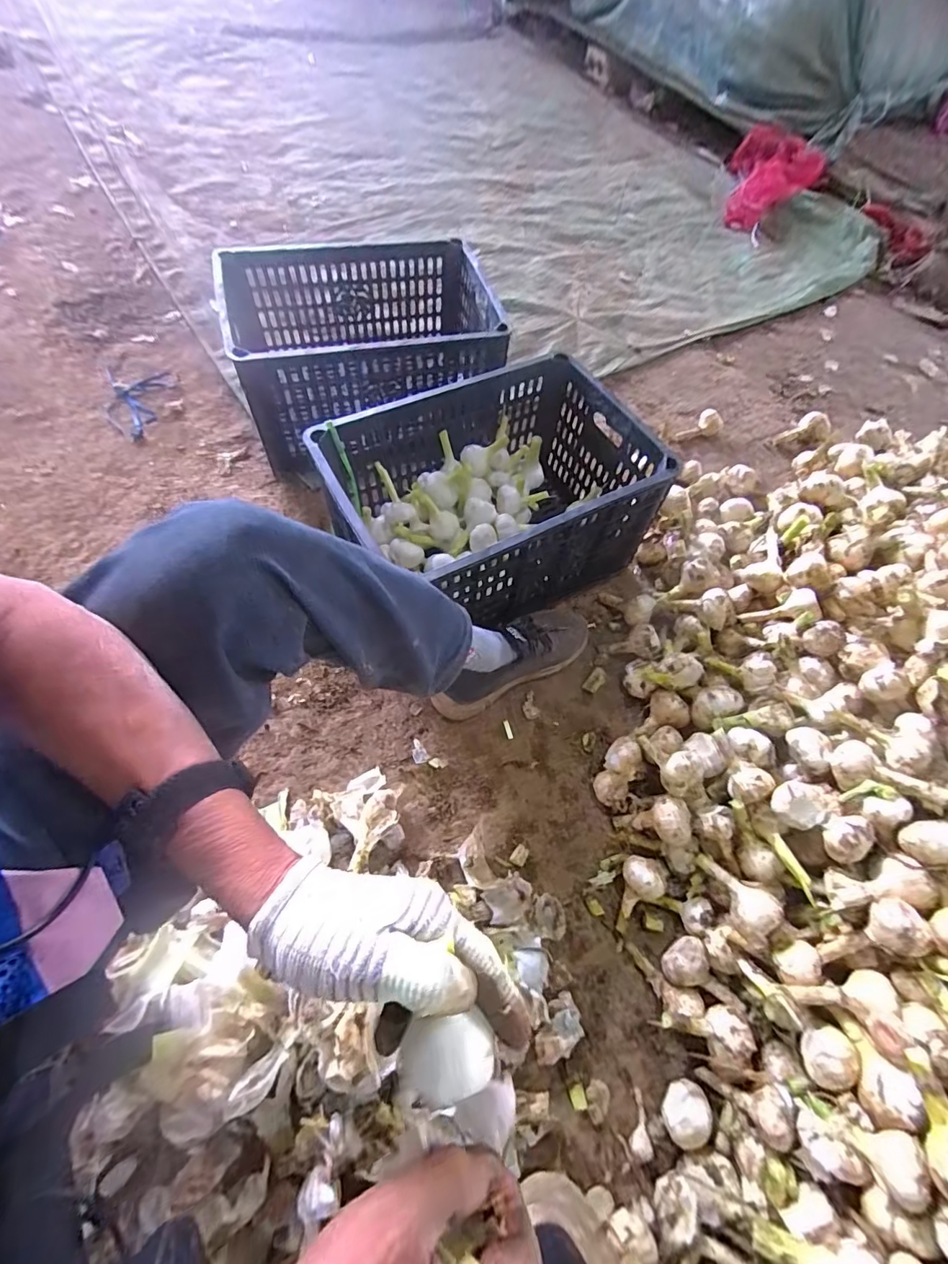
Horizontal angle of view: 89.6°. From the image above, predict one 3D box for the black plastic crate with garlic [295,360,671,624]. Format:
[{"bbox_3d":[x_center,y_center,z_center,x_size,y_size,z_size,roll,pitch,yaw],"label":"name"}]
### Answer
[{"bbox_3d":[0.022,-0.200,0.737,0.433,0.225,0.308,-23,68,-13],"label":"black plastic crate with garlic"}]

